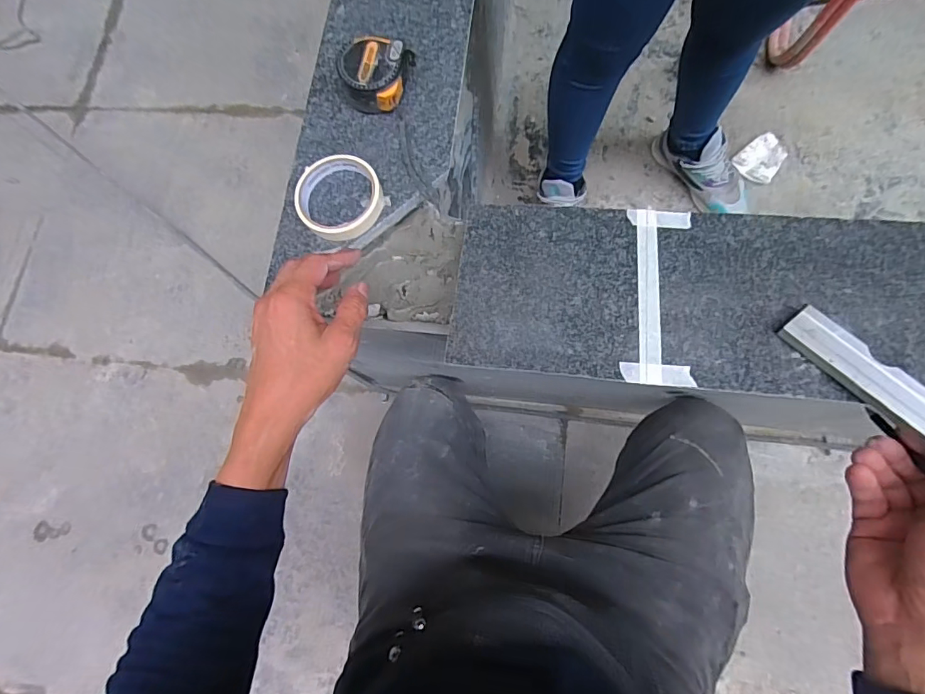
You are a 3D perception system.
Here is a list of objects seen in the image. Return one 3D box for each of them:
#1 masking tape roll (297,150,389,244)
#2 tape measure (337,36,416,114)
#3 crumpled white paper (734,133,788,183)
[{"bbox_3d":[-0.132,-0.159,0.494,0.087,0.022,0.096,-40,74,-4],"label":"masking tape roll"},{"bbox_3d":[-0.092,-0.293,0.515,0.078,0.048,0.072,-5,72,5],"label":"tape measure"},{"bbox_3d":[0.677,-0.429,1.075,0.090,0.018,0.133,35,83,15],"label":"crumpled white paper"}]

